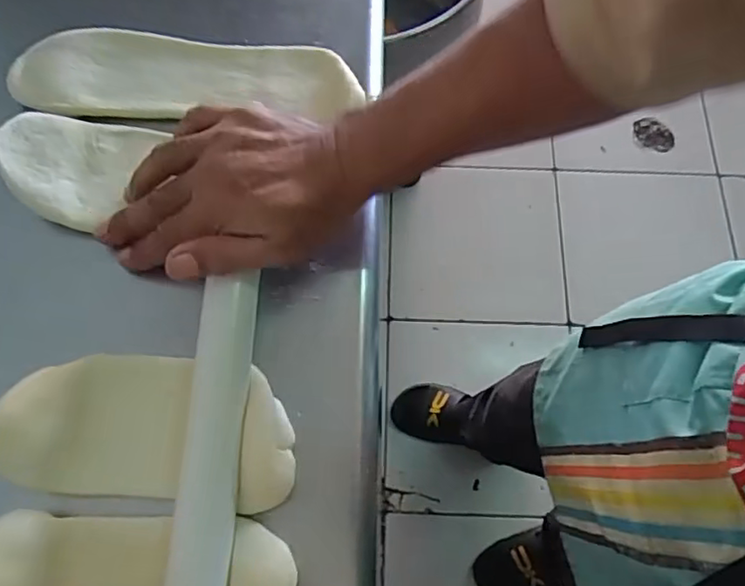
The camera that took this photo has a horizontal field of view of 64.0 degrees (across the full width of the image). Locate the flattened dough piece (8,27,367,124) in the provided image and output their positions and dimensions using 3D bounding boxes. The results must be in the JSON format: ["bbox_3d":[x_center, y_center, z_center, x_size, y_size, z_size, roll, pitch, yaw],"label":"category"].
[{"bbox_3d":[-0.133,-0.160,0.434,0.239,0.019,0.066,-1,68,0],"label":"flattened dough piece"}]

